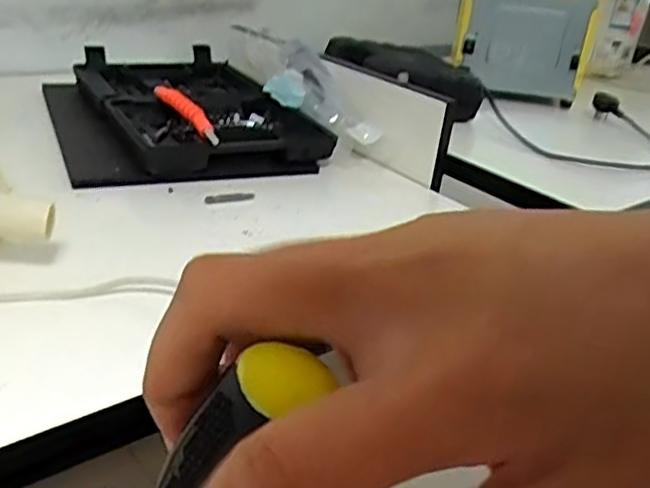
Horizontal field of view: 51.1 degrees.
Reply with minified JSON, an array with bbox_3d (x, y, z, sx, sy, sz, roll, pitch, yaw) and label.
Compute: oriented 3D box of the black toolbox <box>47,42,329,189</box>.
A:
[{"bbox_3d":[-0.180,-0.166,0.815,0.272,0.052,0.360,-6,30,-24],"label":"black toolbox"}]

